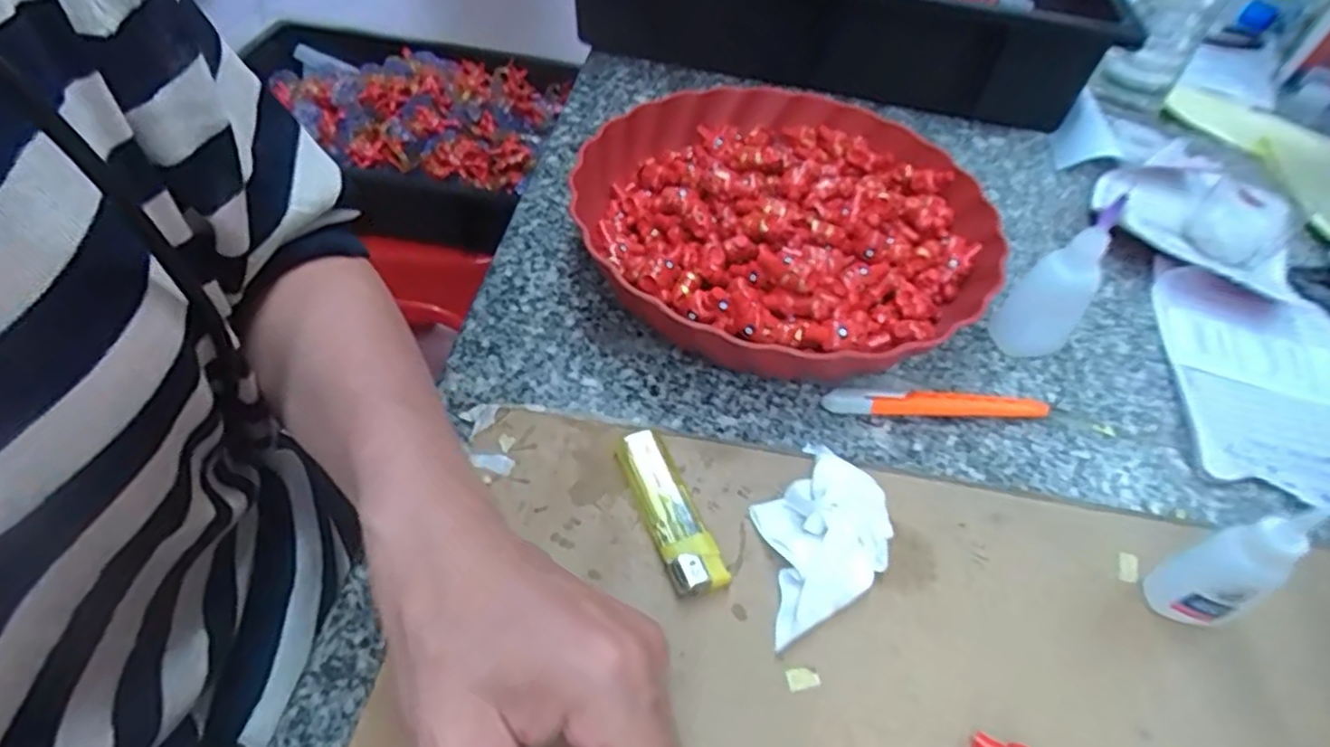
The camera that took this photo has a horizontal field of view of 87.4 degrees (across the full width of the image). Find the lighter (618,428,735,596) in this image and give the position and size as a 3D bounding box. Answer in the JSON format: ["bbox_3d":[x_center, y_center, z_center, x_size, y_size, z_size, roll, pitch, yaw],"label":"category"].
[{"bbox_3d":[0.001,0.060,0.305,0.022,0.012,0.078,-16,52,-19],"label":"lighter"}]

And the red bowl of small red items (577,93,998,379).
[{"bbox_3d":[0.070,-0.090,0.418,0.231,0.064,0.239,3,48,-4],"label":"red bowl of small red items"}]

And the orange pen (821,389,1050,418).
[{"bbox_3d":[0.141,0.017,0.366,0.118,0.015,0.012,3,48,-4],"label":"orange pen"}]

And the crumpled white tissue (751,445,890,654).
[{"bbox_3d":[0.063,0.070,0.294,0.064,0.028,0.056,-20,54,-22],"label":"crumpled white tissue"}]

